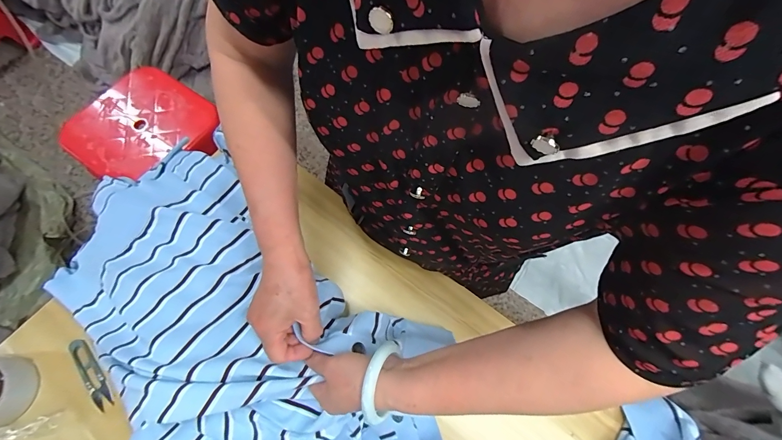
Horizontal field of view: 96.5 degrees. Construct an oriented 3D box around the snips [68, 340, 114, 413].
[{"bbox_3d":[-0.398,0.204,0.462,0.025,0.013,0.101,-36,74,-14],"label":"snips"}]

